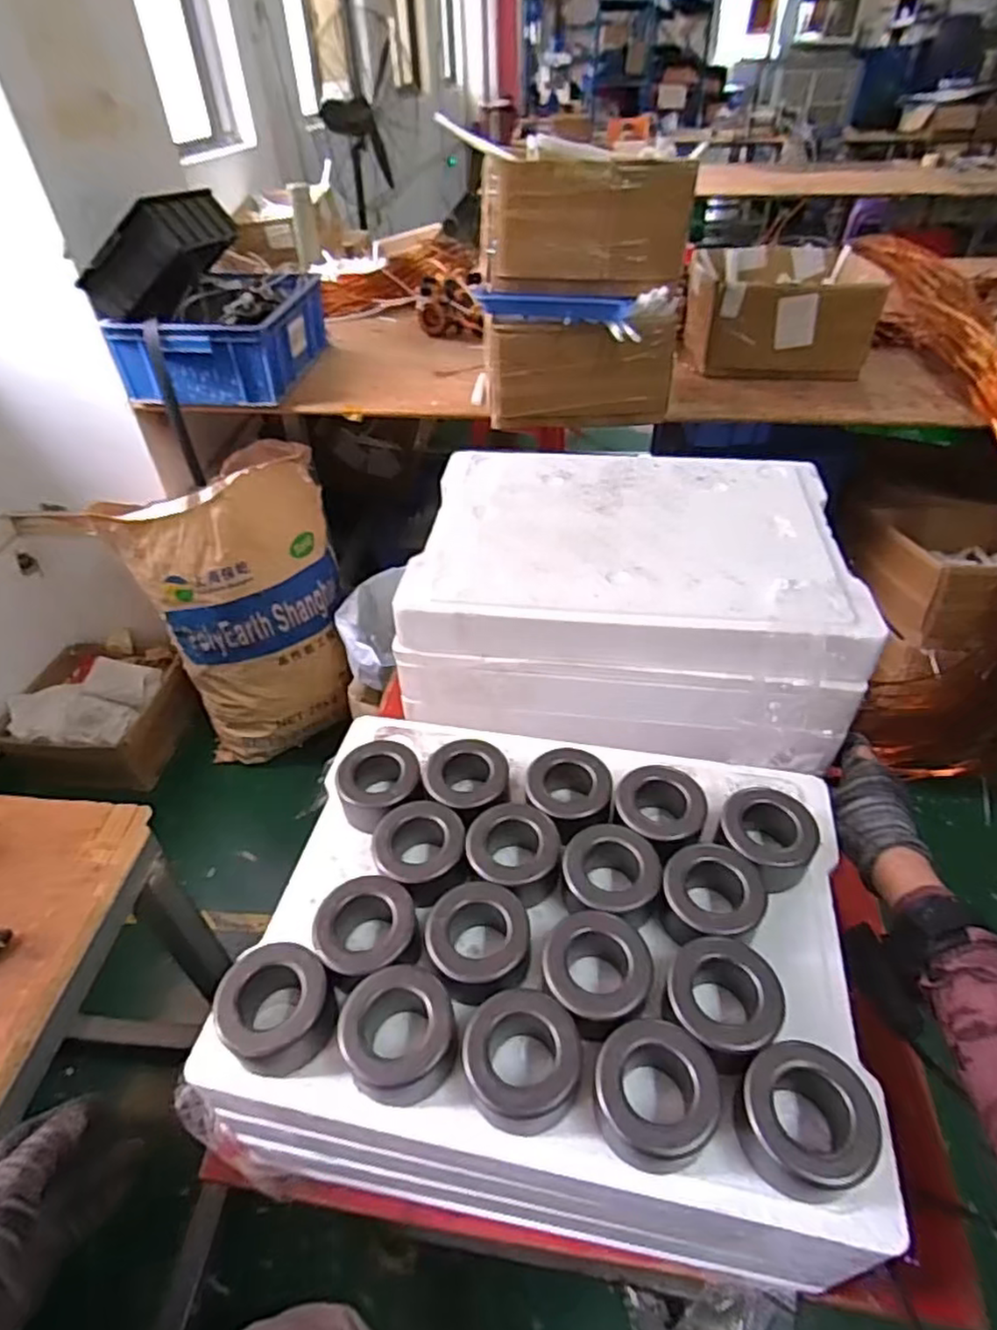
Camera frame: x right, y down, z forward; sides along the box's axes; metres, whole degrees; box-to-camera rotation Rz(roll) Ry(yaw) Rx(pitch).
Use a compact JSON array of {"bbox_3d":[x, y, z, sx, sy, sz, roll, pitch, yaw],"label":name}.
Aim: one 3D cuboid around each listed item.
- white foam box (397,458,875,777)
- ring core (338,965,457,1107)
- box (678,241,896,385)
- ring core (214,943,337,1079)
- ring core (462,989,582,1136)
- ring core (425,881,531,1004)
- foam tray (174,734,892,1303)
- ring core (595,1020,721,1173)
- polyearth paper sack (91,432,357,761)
[{"bbox_3d":[0.117,-0.074,0.640,0.377,0.118,0.313,6,43,8],"label":"white foam box"},{"bbox_3d":[-0.055,0.204,0.374,0.060,0.032,0.063,-1,42,1],"label":"ring core"},{"bbox_3d":[0.569,-0.737,1.400,0.345,0.175,0.340,7,43,9],"label":"box"},{"bbox_3d":[-0.127,0.198,0.385,0.061,0.036,0.062,-1,42,1],"label":"ring core"},{"bbox_3d":[0.013,0.213,0.363,0.059,0.036,0.059,-1,42,1],"label":"ring core"},{"bbox_3d":[-0.013,0.169,0.407,0.061,0.035,0.064,-1,42,1],"label":"ring core"},{"bbox_3d":[0.035,0.157,0.423,0.359,0.050,0.305,6,43,8],"label":"foam tray"},{"bbox_3d":[0.080,0.223,0.350,0.059,0.037,0.059,3,43,5],"label":"ring core"},{"bbox_3d":[-0.554,-0.123,1.499,0.408,0.600,0.311,-16,44,-15],"label":"polyearth paper sack"}]

